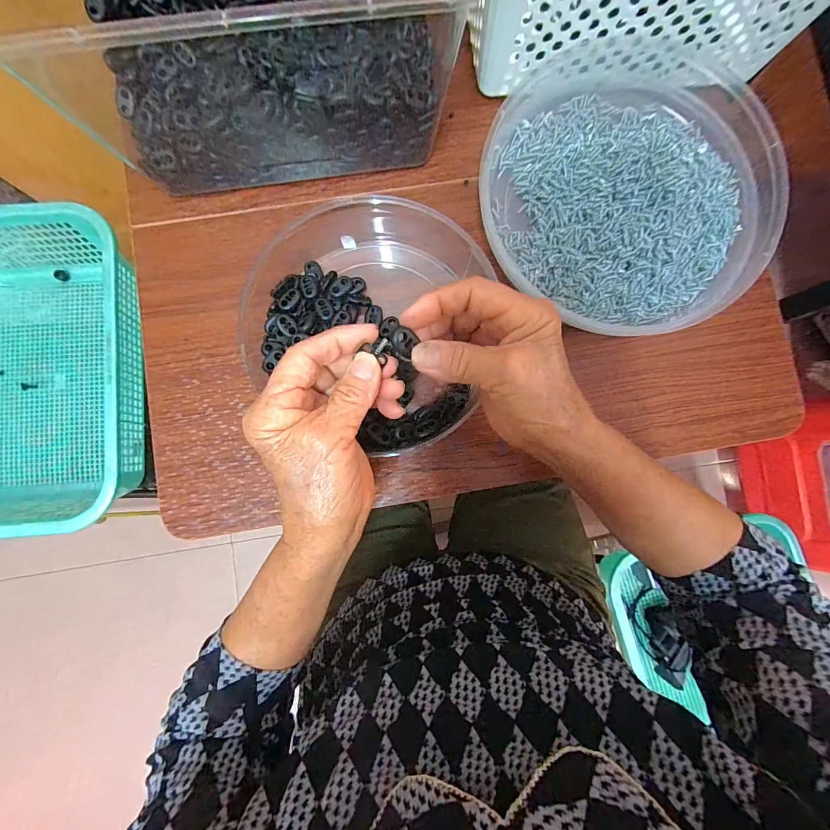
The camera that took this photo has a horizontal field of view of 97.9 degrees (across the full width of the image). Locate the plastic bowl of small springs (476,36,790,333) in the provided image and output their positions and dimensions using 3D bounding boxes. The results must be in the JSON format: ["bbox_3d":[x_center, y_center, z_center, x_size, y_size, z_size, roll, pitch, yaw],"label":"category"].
[{"bbox_3d":[0.169,-0.194,0.301,0.231,0.070,0.242,0,86,-3],"label":"plastic bowl of small springs"}]

